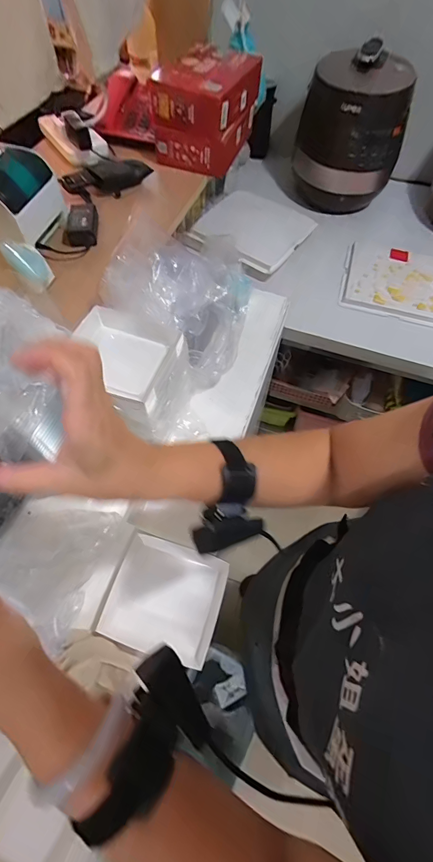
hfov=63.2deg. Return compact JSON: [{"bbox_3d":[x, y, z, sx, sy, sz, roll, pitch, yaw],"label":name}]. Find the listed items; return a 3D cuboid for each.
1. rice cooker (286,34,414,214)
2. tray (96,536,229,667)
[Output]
[{"bbox_3d":[0.360,-0.803,0.988,0.302,0.326,0.248,14,62,6],"label":"rice cooker"},{"bbox_3d":[-0.067,0.218,0.472,0.144,0.035,0.133,16,62,7],"label":"tray"}]

